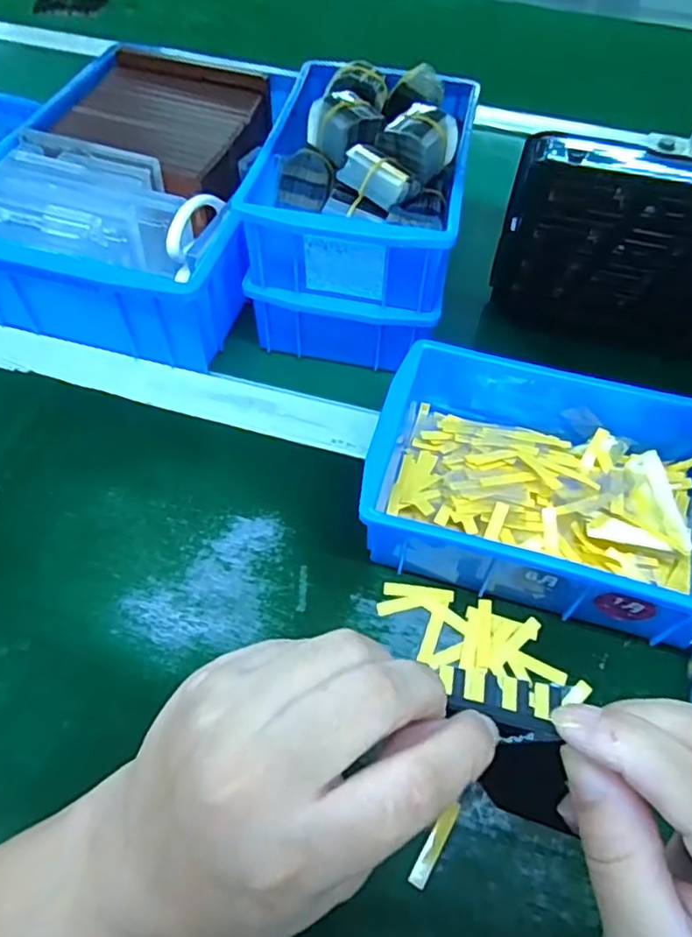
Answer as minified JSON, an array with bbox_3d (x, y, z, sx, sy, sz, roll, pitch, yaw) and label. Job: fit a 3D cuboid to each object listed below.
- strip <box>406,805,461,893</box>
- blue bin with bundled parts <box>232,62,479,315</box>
[{"bbox_3d":[0.040,0.173,0.294,0.008,0.004,0.037,28,59,16],"label":"strip"},{"bbox_3d":[0.015,-0.202,0.435,0.133,0.071,0.188,10,56,4],"label":"blue bin with bundled parts"}]

